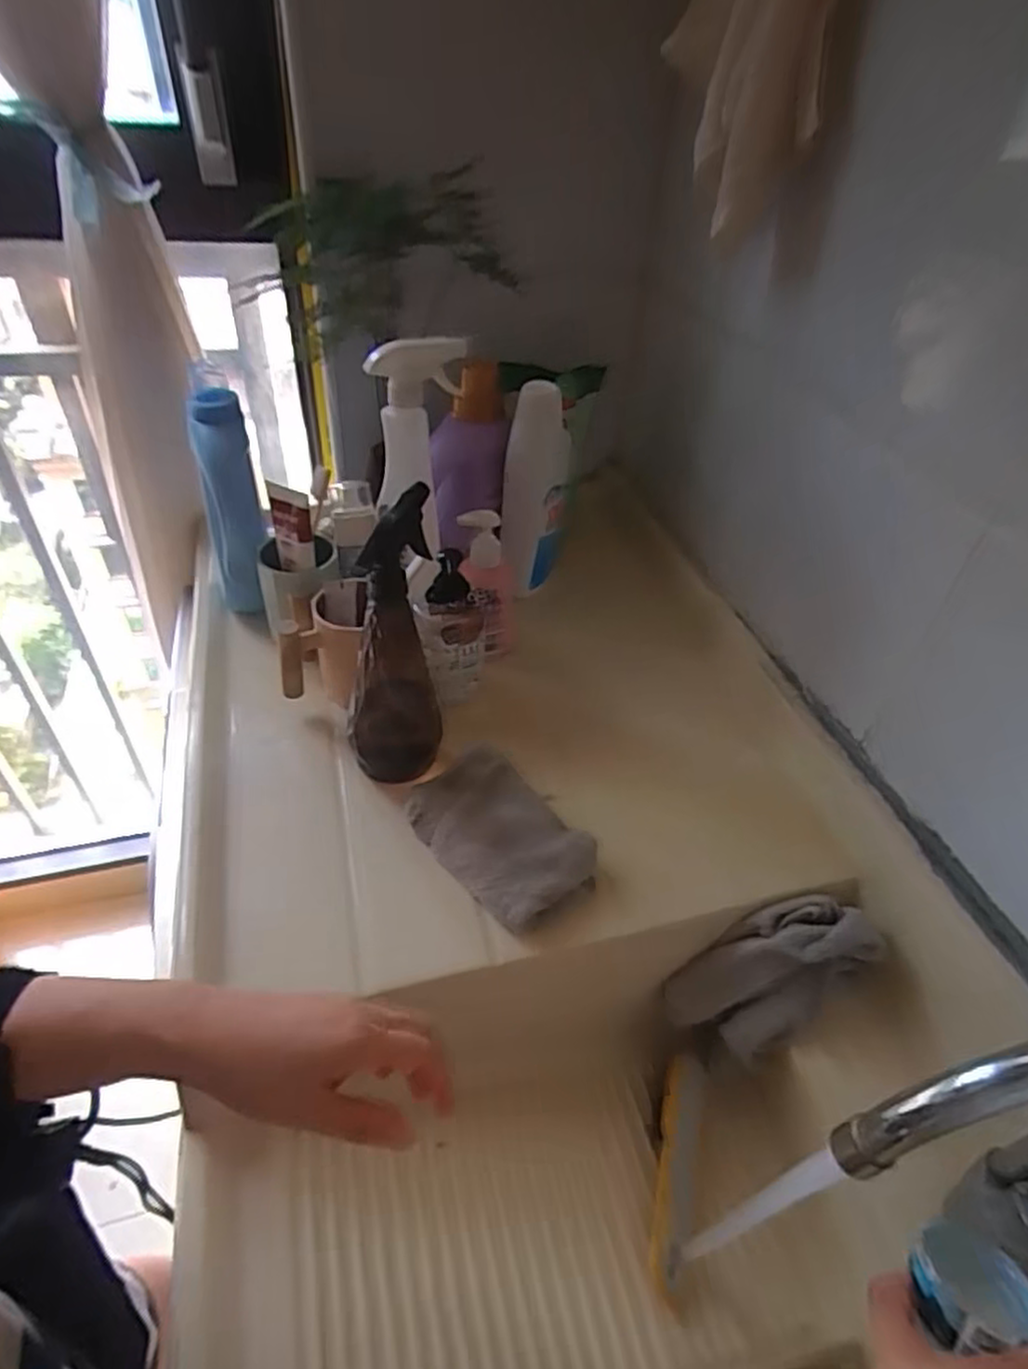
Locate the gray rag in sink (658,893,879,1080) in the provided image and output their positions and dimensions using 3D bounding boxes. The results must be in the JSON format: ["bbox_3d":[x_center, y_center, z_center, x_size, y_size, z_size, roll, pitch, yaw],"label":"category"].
[{"bbox_3d":[0.208,0.232,0.575,0.168,0.034,0.090,-42,81,5],"label":"gray rag in sink"}]

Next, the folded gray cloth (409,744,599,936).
[{"bbox_3d":[-0.010,0.122,0.590,0.106,0.021,0.164,-27,52,-28],"label":"folded gray cloth"}]

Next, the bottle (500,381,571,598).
[{"bbox_3d":[0.024,-0.206,0.781,0.073,0.223,0.061,8,44,4],"label":"bottle"}]

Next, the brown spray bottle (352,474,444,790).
[{"bbox_3d":[-0.098,-0.029,0.586,0.090,0.236,0.076,-21,49,-24],"label":"brown spray bottle"}]

